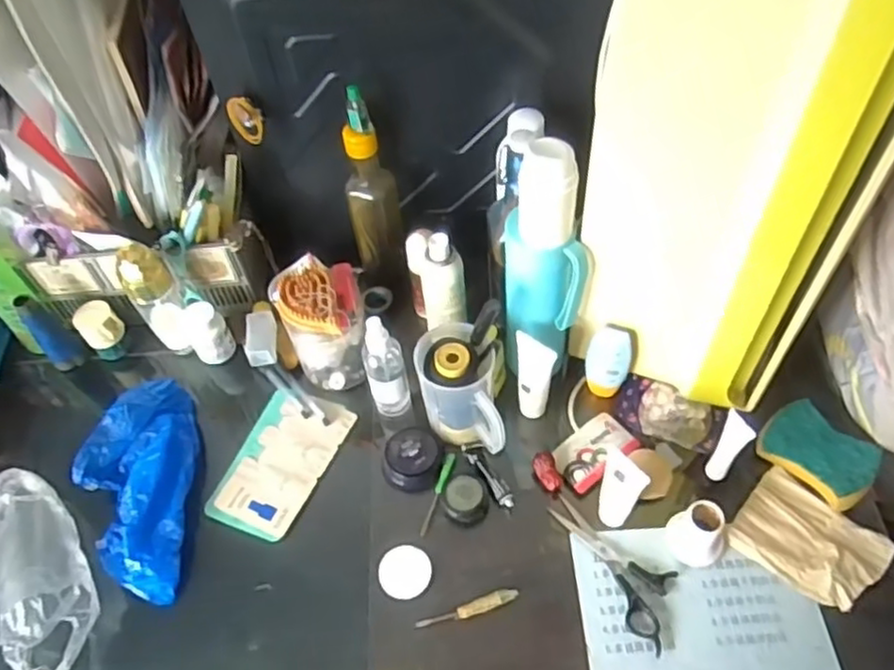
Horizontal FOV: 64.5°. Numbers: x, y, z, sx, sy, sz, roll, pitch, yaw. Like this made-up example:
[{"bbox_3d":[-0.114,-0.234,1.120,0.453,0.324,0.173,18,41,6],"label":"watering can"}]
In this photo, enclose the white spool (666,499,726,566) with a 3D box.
[{"bbox_3d":[0.232,0.180,0.654,0.054,0.053,0.050,31,61,25],"label":"white spool"}]

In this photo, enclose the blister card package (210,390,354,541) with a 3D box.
[{"bbox_3d":[-0.178,0.133,0.755,0.098,0.012,0.162,19,57,18],"label":"blister card package"}]

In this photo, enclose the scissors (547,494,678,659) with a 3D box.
[{"bbox_3d":[0.166,0.212,0.666,0.061,0.005,0.158,-27,56,-15],"label":"scissors"}]

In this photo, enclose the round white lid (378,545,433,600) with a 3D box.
[{"bbox_3d":[-0.040,0.226,0.675,0.049,0.006,0.049,-2,53,3],"label":"round white lid"}]

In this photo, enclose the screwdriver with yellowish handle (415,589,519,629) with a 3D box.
[{"bbox_3d":[0.019,0.251,0.647,0.095,0.011,0.015,-15,53,-7],"label":"screwdriver with yellowish handle"}]

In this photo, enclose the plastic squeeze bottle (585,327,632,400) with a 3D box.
[{"bbox_3d":[0.170,0.028,0.740,0.044,0.089,0.029,19,35,22],"label":"plastic squeeze bottle"}]

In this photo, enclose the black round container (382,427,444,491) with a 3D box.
[{"bbox_3d":[-0.037,0.126,0.738,0.059,0.024,0.067,7,54,10],"label":"black round container"}]

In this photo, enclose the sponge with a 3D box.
[{"bbox_3d":[0.365,0.115,0.696,0.071,0.023,0.102,-38,59,-22],"label":"sponge"}]

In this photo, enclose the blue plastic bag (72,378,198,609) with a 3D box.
[{"bbox_3d":[-0.320,0.151,0.727,0.116,0.040,0.235,-6,53,0],"label":"blue plastic bag"}]

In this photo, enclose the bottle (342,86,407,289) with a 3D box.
[{"bbox_3d":[-0.079,-0.143,0.772,0.061,0.252,0.059,-10,53,-3],"label":"bottle"}]

